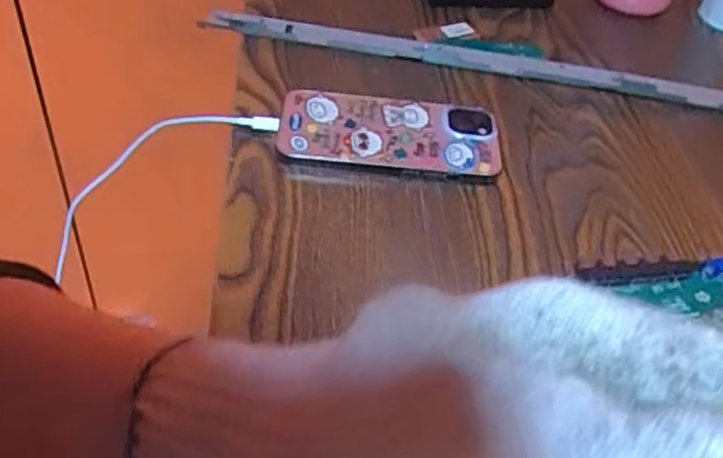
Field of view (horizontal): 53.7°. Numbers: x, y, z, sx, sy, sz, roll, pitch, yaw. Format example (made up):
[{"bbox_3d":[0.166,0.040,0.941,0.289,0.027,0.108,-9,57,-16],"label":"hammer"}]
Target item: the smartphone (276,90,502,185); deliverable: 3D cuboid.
[{"bbox_3d":[0.019,-0.063,0.464,0.142,0.010,0.067,2,48,-1],"label":"smartphone"}]

